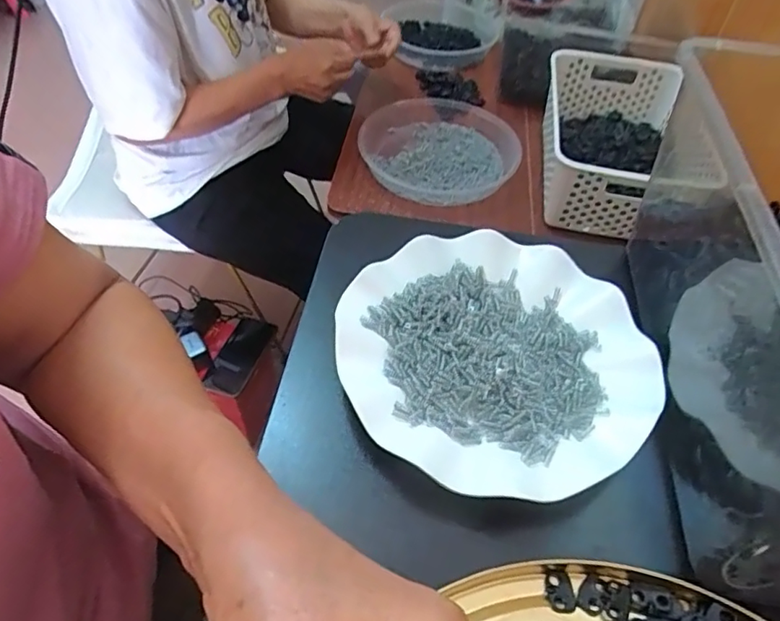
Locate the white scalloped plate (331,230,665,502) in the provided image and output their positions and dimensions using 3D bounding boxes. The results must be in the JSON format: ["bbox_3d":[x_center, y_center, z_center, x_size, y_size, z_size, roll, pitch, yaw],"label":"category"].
[{"bbox_3d":[0.061,0.025,0.333,0.177,0.022,0.179,2,50,-2],"label":"white scalloped plate"}]

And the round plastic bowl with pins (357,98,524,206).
[{"bbox_3d":[0.077,-0.245,0.831,0.227,0.053,0.240,2,50,-2],"label":"round plastic bowl with pins"}]

